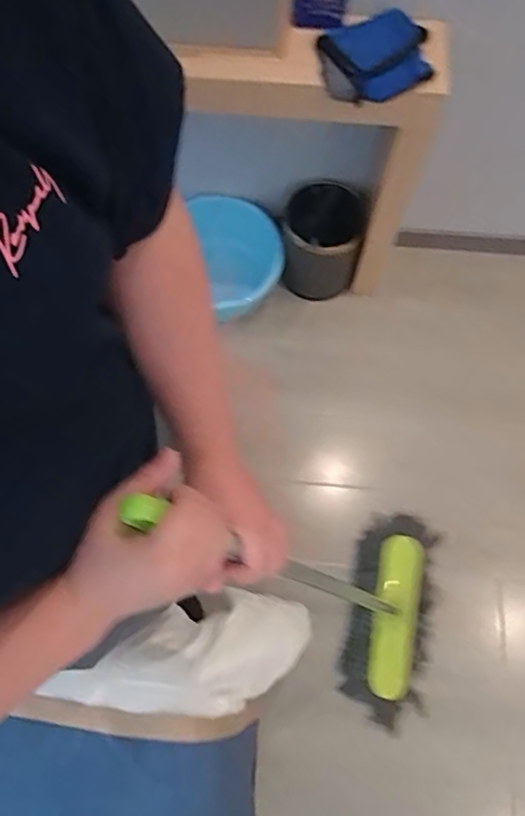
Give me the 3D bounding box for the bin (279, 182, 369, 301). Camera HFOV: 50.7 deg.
[{"bbox_3d":[0.168,-0.476,1.608,0.226,0.255,0.228,10,69,4],"label":"bin"}]

